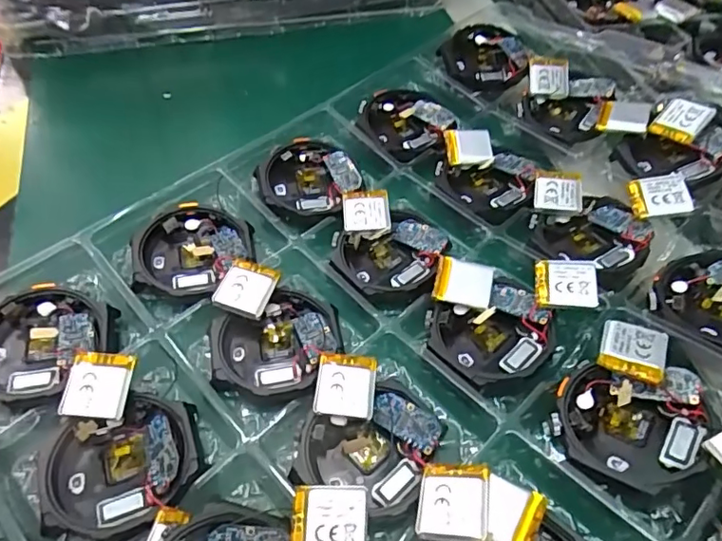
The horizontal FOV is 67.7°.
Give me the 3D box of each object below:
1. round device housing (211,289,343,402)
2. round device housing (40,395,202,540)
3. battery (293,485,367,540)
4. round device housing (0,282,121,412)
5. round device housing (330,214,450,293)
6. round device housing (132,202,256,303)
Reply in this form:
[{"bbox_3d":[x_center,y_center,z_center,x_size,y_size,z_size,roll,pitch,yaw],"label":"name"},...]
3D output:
[{"bbox_3d":[-0.033,0.029,0.215,0.051,0.014,0.046,-13,55,-14],"label":"round device housing"},{"bbox_3d":[-0.082,0.068,0.185,0.051,0.015,0.046,-17,56,-17],"label":"round device housing"},{"bbox_3d":[-0.009,0.077,0.162,0.022,0.004,0.021,-3,60,5],"label":"battery"},{"bbox_3d":[-0.126,0.027,0.209,0.048,0.014,0.053,32,57,18],"label":"round device housing"},{"bbox_3d":[0.013,-0.008,0.244,0.047,0.010,0.039,-19,57,-18],"label":"round device housing"},{"bbox_3d":[-0.074,-0.008,0.241,0.050,0.015,0.048,2,53,-3],"label":"round device housing"}]

